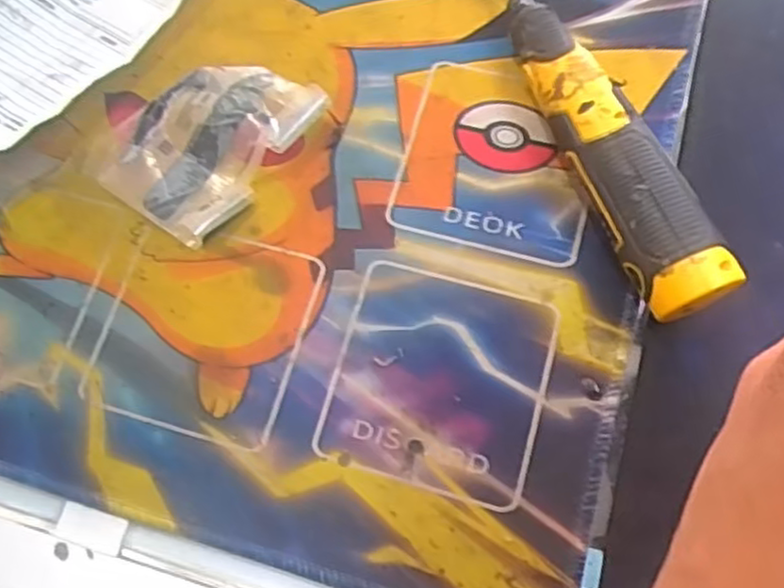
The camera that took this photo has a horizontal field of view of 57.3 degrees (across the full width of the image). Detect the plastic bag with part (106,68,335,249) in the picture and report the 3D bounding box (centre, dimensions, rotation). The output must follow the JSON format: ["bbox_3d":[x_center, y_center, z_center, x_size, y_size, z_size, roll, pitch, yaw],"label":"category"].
[{"bbox_3d":[-0.072,-0.062,0.286,0.056,0.013,0.080,41,79,12],"label":"plastic bag with part"}]

